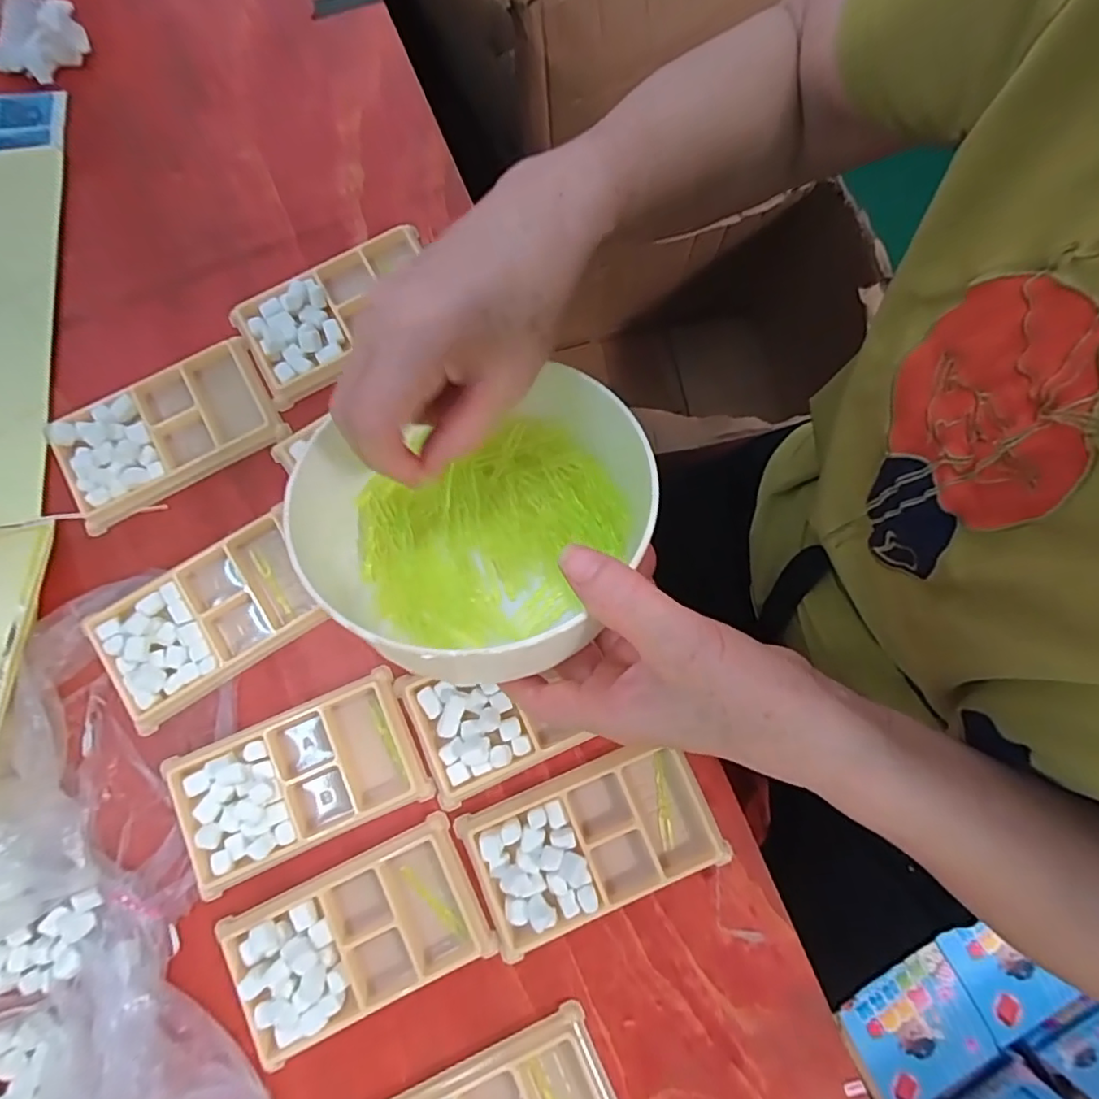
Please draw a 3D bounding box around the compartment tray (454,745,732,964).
[{"bbox_3d":[0.024,0.162,0.332,0.135,0.013,0.075,-22,79,-5],"label":"compartment tray"}]

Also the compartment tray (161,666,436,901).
[{"bbox_3d":[-0.144,0.130,0.335,0.133,0.014,0.077,-23,79,-5],"label":"compartment tray"}]

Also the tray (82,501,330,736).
[{"bbox_3d":[-0.205,0.040,0.353,0.124,0.012,0.077,-32,80,-7],"label":"tray"}]

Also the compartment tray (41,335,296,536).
[{"bbox_3d":[-0.245,-0.077,0.378,0.132,0.014,0.074,-28,80,-6],"label":"compartment tray"}]

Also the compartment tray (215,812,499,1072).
[{"bbox_3d":[-0.106,0.211,0.323,0.131,0.020,0.075,-25,80,-6],"label":"compartment tray"}]

